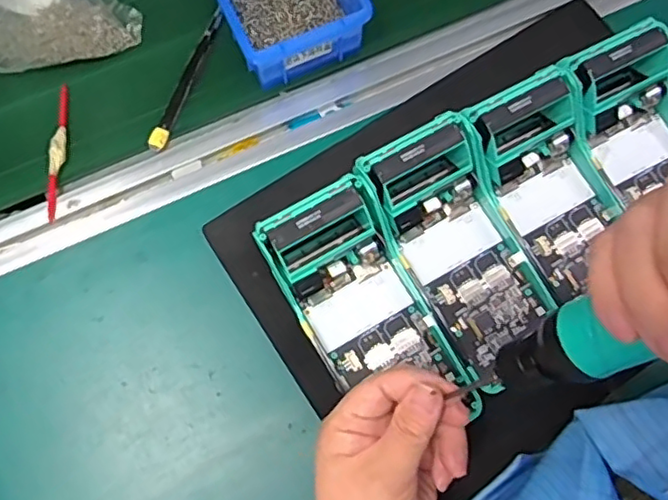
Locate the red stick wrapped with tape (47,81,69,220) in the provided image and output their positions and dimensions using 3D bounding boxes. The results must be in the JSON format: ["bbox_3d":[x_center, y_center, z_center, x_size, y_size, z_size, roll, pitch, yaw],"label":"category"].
[{"bbox_3d":[-0.204,-0.074,0.453,0.011,0.011,0.107,0,74,-1],"label":"red stick wrapped with tape"}]

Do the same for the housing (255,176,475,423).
[{"bbox_3d":[0.021,0.040,0.378,0.074,0.058,0.152,-30,77,-8],"label":"housing"}]

